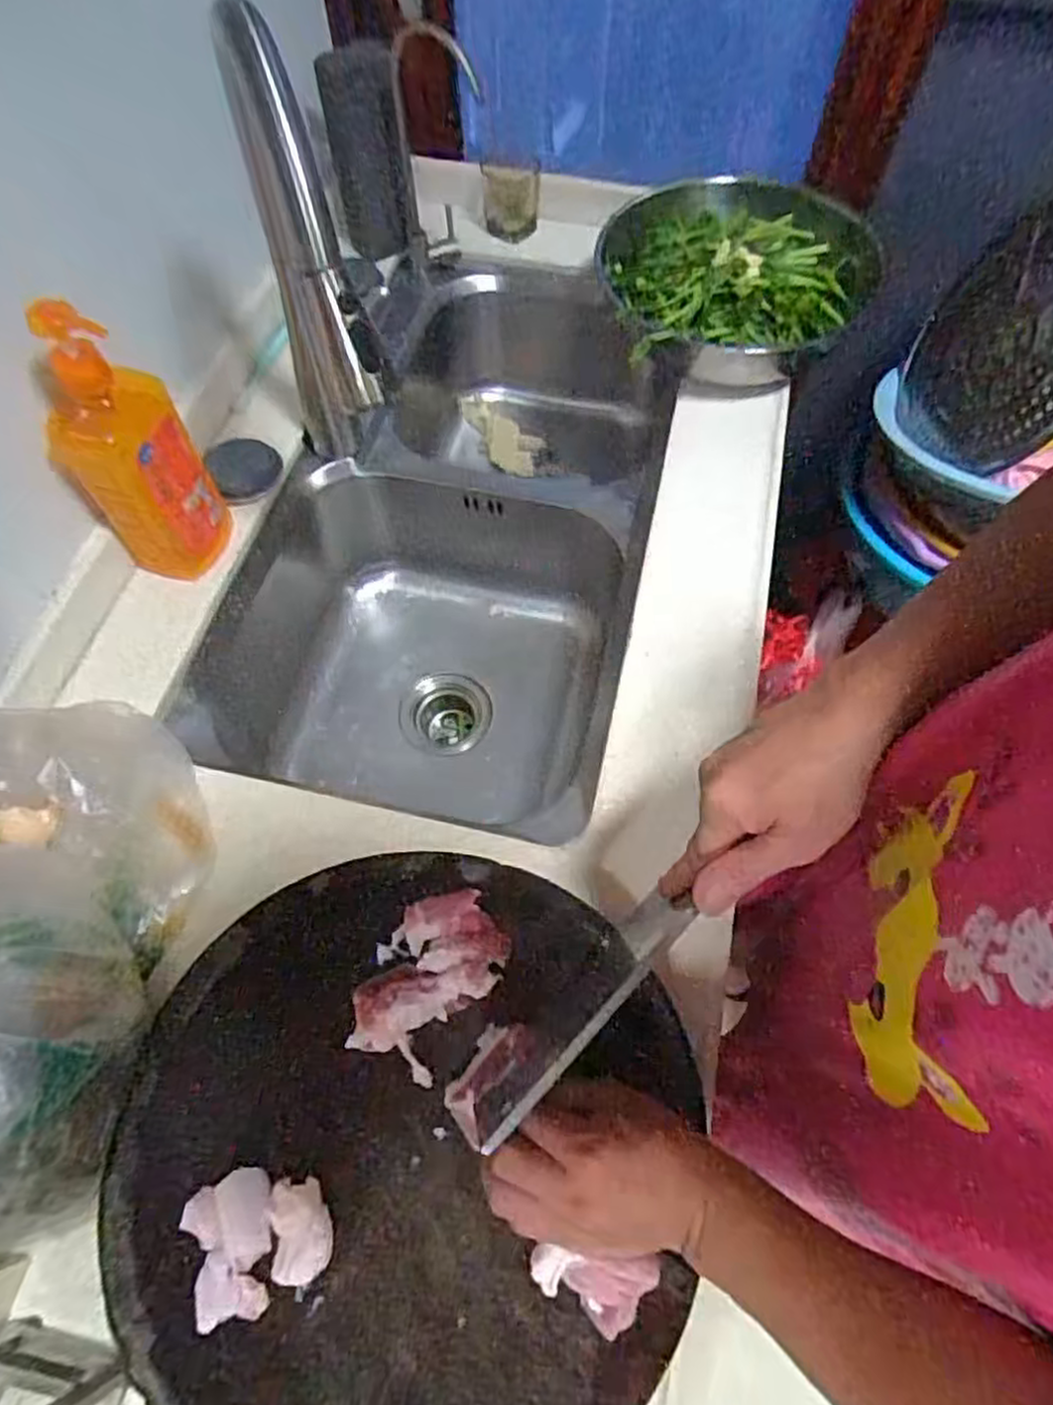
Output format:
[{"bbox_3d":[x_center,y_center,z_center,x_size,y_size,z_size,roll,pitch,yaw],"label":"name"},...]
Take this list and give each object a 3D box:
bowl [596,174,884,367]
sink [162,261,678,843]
[{"bbox_3d":[0.242,-0.487,0.812,0.291,0.062,0.249,-7,63,-4],"label":"bowl"},{"bbox_3d":[-0.079,-0.230,0.916,0.415,0.213,0.706,12,63,6],"label":"sink"}]

